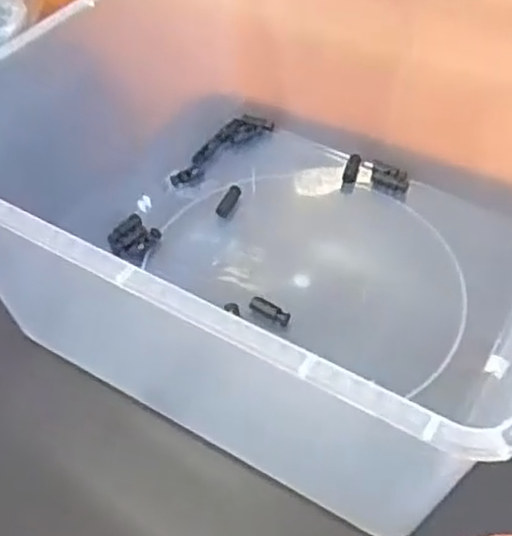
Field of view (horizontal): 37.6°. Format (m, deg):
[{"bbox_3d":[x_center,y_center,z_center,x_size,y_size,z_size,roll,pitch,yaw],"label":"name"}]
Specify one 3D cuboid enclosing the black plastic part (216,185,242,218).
[{"bbox_3d":[-0.018,-0.046,0.507,0.010,0.007,0.027,18,50,15],"label":"black plastic part"}]

